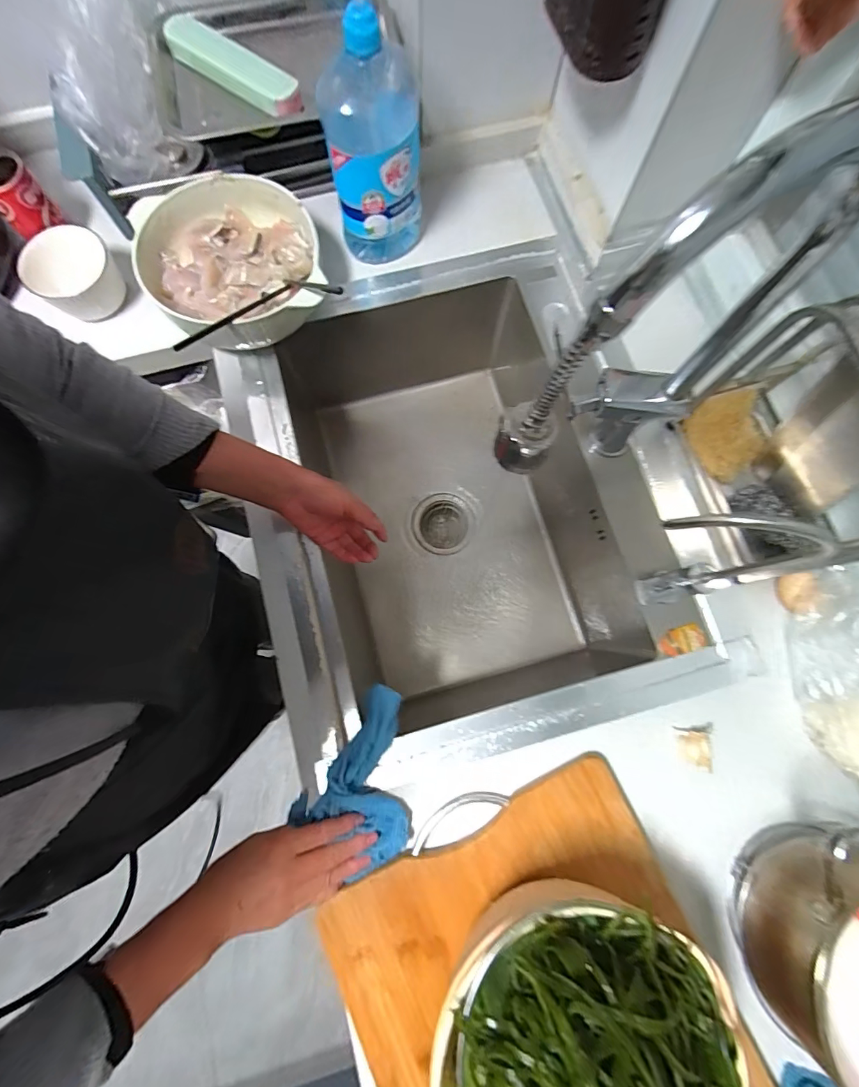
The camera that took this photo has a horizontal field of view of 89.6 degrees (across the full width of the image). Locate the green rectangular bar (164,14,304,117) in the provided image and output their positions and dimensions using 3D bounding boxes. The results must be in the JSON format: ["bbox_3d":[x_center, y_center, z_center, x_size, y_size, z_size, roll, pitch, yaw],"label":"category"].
[{"bbox_3d":[-0.239,-0.581,0.530,0.194,0.028,0.042,34,78,7],"label":"green rectangular bar"}]

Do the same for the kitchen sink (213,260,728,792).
[{"bbox_3d":[0.022,-0.037,0.657,0.478,0.231,0.607,-17,77,-5],"label":"kitchen sink"}]

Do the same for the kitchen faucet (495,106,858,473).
[{"bbox_3d":[0.166,-0.132,0.373,0.216,0.380,0.083,-43,81,-10],"label":"kitchen faucet"}]

